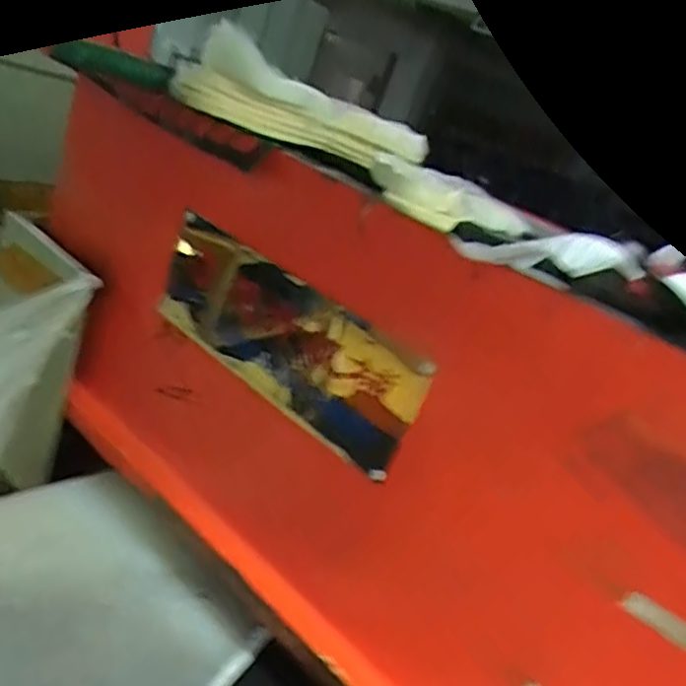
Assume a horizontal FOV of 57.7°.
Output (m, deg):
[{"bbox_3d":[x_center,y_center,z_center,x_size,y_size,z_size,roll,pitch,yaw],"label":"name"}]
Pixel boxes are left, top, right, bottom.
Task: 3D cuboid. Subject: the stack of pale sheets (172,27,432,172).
[{"bbox_3d":[-0.015,-0.205,0.563,0.265,0.071,0.046,9,26,-34],"label":"stack of pale sheets"}]

